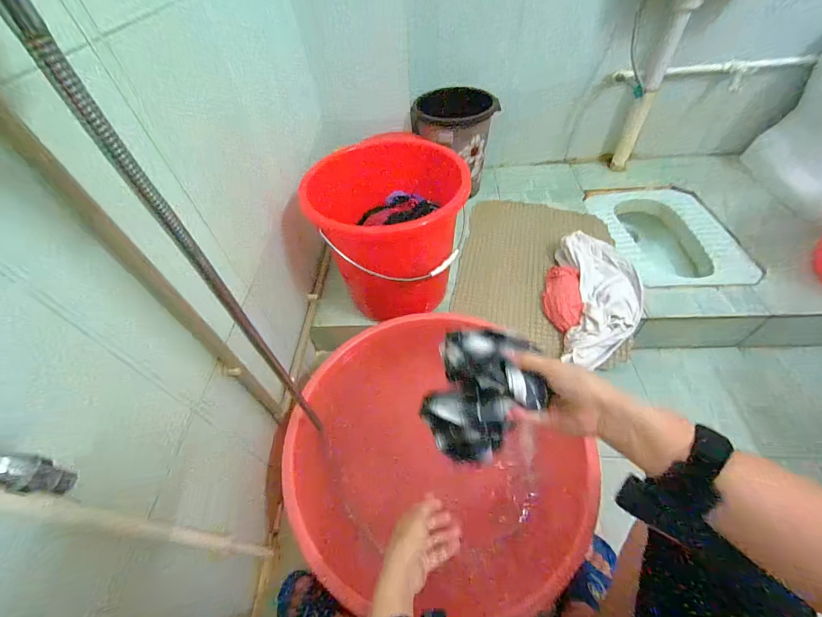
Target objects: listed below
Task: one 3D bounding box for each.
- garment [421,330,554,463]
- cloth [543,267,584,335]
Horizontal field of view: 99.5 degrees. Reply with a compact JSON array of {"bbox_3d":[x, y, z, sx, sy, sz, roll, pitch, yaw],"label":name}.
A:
[{"bbox_3d":[0.084,0.095,0.403,0.124,0.090,0.135,-3,51,4],"label":"garment"},{"bbox_3d":[0.387,-0.032,0.890,0.084,0.047,0.191,8,52,12],"label":"cloth"}]

